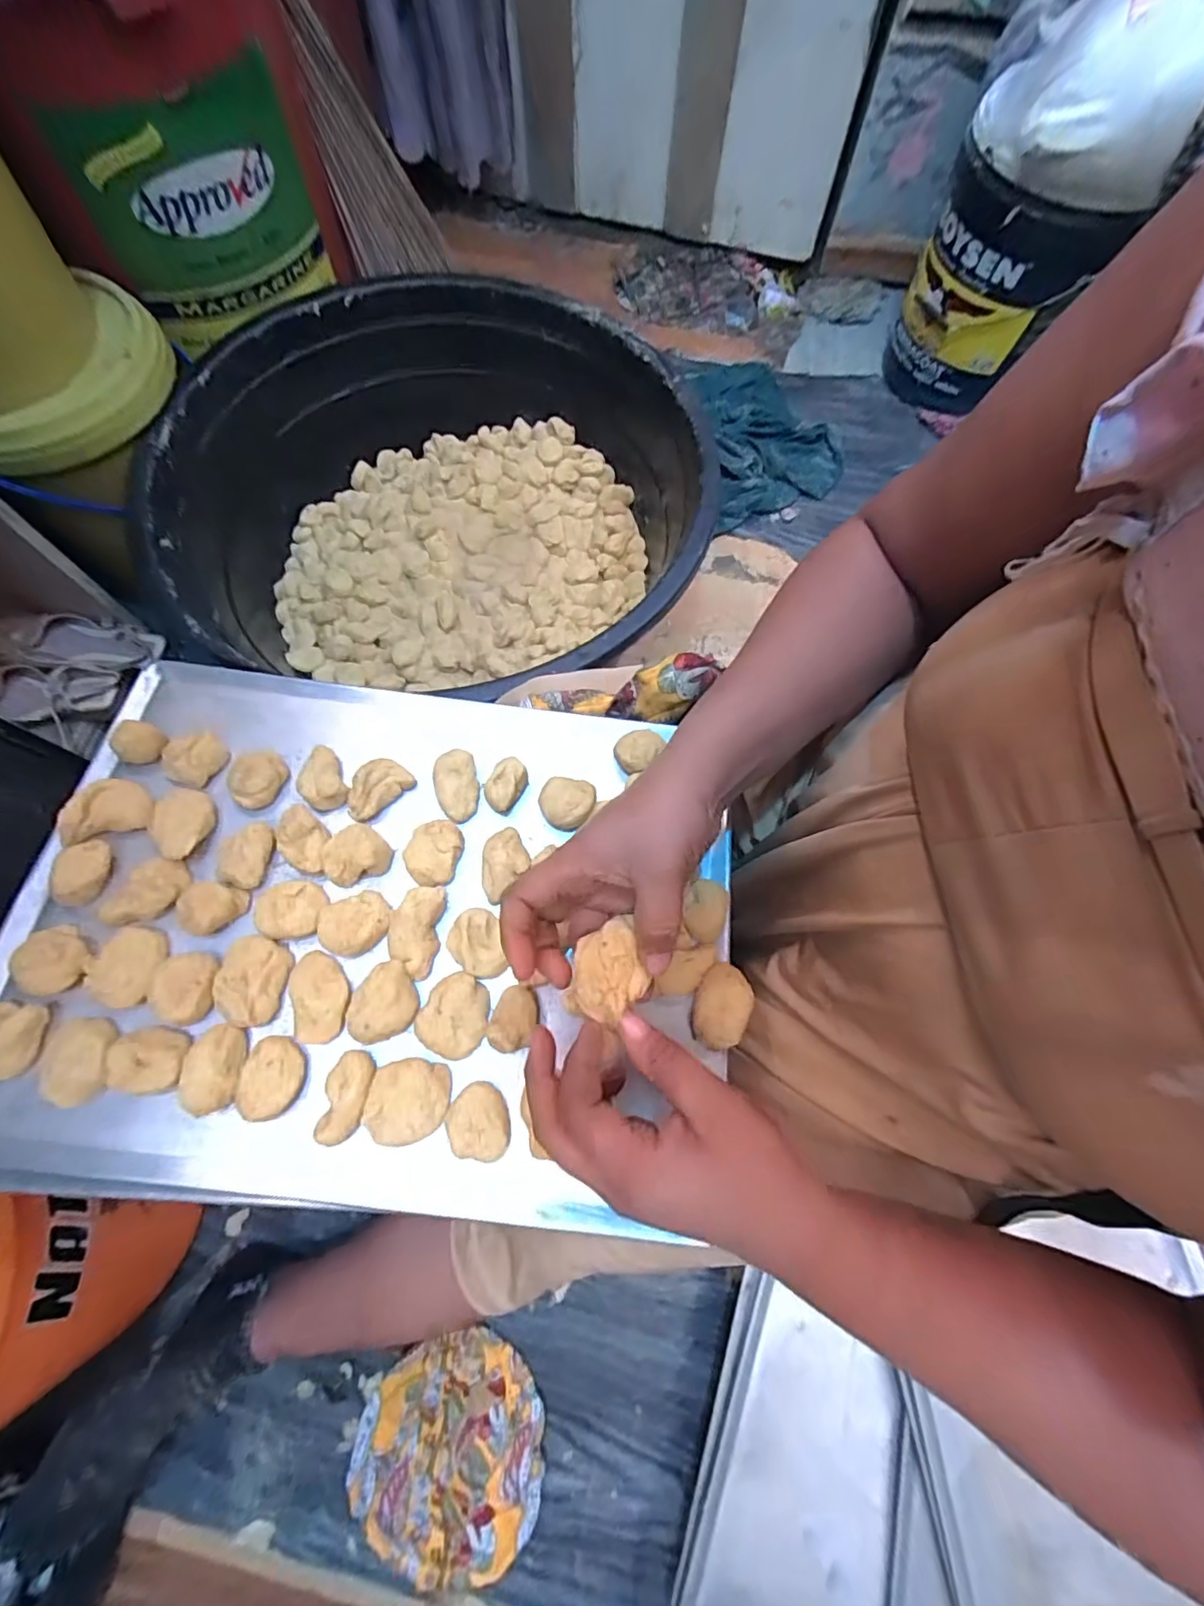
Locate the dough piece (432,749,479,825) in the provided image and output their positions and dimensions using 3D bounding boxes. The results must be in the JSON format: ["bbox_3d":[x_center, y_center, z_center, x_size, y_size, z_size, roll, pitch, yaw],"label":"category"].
[{"bbox_3d":[-0.104,-0.013,0.398,0.029,0.014,0.049,-10,71,-3],"label":"dough piece"}]

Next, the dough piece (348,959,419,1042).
[{"bbox_3d":[-0.134,0.121,0.335,0.040,0.016,0.039,-35,74,-11],"label":"dough piece"}]

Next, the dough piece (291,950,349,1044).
[{"bbox_3d":[-0.173,0.118,0.341,0.031,0.014,0.053,-12,71,-4],"label":"dough piece"}]

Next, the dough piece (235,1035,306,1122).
[{"bbox_3d":[-0.191,0.158,0.320,0.034,0.011,0.041,2,71,1],"label":"dough piece"}]

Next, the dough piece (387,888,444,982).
[{"bbox_3d":[-0.122,0.082,0.358,0.032,0.013,0.057,3,71,1],"label":"dough piece"}]

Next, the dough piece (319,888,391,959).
[{"bbox_3d":[-0.160,0.078,0.357,0.043,0.012,0.035,-21,72,-7],"label":"dough piece"}]

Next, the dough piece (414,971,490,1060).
[{"bbox_3d":[-0.089,0.130,0.341,0.039,0.010,0.046,24,72,8],"label":"dough piece"}]

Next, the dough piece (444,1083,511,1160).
[{"bbox_3d":[-0.072,0.184,0.320,0.033,0.011,0.039,-17,71,-6],"label":"dough piece"}]

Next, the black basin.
[{"bbox_3d":[-0.204,-0.408,0.777,0.658,0.206,0.628,0,71,0],"label":"black basin"}]

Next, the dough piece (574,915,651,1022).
[{"bbox_3d":[0.003,0.084,0.278,0.037,0.012,0.041,-23,72,-8],"label":"dough piece"}]

